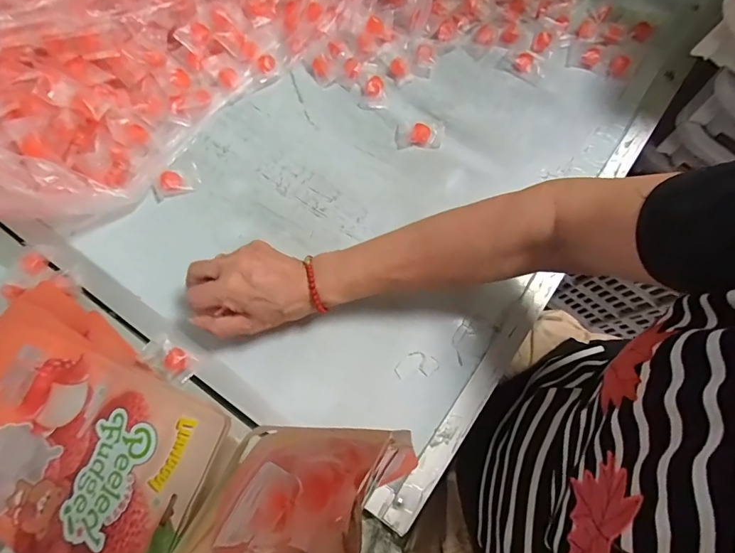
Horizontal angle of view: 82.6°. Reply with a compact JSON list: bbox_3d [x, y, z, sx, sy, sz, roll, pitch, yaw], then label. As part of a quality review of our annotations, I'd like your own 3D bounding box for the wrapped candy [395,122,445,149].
[{"bbox_3d":[0.060,-0.162,0.482,0.055,0.017,0.028,6,73,2],"label":"wrapped candy"}]

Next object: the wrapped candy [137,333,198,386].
[{"bbox_3d":[-0.190,0.079,0.401,0.050,0.014,0.028,31,76,9],"label":"wrapped candy"}]

